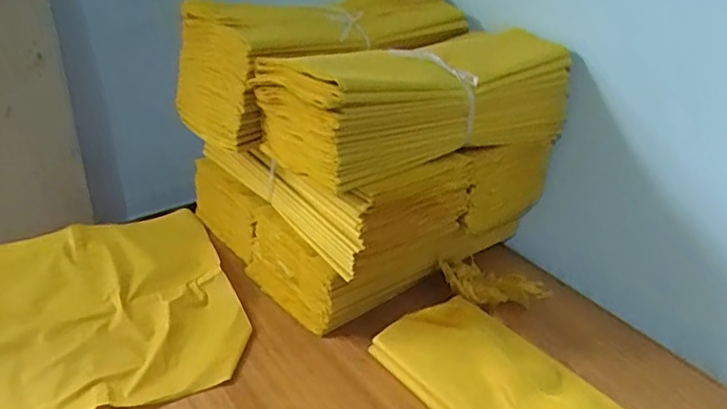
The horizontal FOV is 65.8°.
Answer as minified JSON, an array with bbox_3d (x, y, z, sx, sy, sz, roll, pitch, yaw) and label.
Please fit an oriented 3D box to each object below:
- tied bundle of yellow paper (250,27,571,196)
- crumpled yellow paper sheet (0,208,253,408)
[{"bbox_3d":[0.067,-0.111,0.591,0.330,0.096,0.133,-15,36,-31],"label":"tied bundle of yellow paper"},{"bbox_3d":[-0.291,0.105,0.582,0.294,0.031,0.305,-10,34,-27],"label":"crumpled yellow paper sheet"}]

